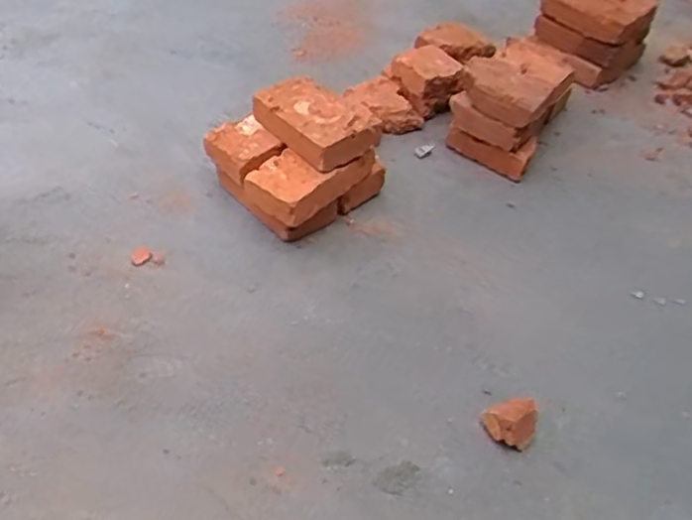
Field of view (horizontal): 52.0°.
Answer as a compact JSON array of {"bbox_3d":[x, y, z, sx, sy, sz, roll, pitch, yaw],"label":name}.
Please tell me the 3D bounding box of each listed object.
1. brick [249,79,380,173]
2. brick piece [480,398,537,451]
[{"bbox_3d":[-0.055,-0.224,1.125,0.119,0.052,0.206,-32,58,-33],"label":"brick"},{"bbox_3d":[0.205,0.199,0.886,0.069,0.041,0.060,15,46,9],"label":"brick piece"}]

